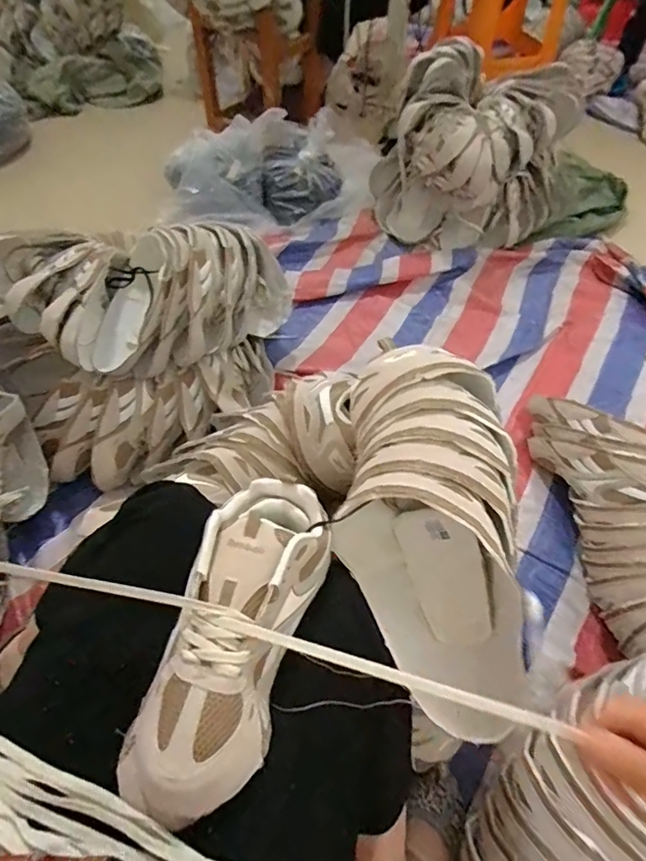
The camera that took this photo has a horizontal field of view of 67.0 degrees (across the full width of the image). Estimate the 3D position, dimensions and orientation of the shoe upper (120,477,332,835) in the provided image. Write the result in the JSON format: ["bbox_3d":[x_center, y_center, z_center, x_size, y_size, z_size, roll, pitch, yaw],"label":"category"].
[{"bbox_3d":[-0.071,0.160,0.397,0.100,0.058,0.260,15,60,9],"label":"shoe upper"}]

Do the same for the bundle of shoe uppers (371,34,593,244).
[{"bbox_3d":[0.380,-0.672,1.189,0.456,0.344,0.342,-5,55,-5],"label":"bundle of shoe uppers"}]

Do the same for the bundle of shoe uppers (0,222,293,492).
[{"bbox_3d":[-0.301,-0.181,0.841,0.516,0.234,0.355,-27,60,-18],"label":"bundle of shoe uppers"}]

